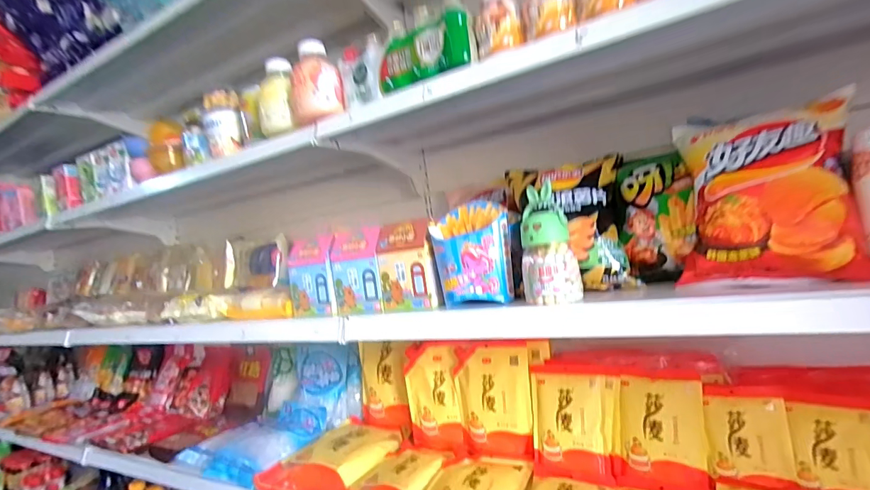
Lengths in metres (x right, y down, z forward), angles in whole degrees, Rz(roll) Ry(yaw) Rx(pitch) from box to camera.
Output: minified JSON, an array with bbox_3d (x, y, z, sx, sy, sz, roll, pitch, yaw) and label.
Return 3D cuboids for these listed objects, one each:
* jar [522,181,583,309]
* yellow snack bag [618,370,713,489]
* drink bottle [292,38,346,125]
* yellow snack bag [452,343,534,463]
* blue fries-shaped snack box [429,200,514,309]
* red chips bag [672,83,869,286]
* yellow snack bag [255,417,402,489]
[{"bbox_3d":[0.133,0.000,0.507,0.064,0.129,0.063,-8,1,13],"label":"jar"},{"bbox_3d":[0.323,0.261,0.608,0.114,0.164,0.046,-7,-20,34],"label":"yellow snack bag"},{"bbox_3d":[-0.178,-0.241,0.629,0.071,0.113,0.057,-8,1,-22],"label":"drink bottle"},{"bbox_3d":[0.100,0.262,0.728,0.134,0.177,0.050,-8,1,32],"label":"yellow snack bag"},{"bbox_3d":[0.050,0.011,0.579,0.103,0.125,0.080,-8,1,3],"label":"blue fries-shaped snack box"},{"bbox_3d":[0.349,-0.063,0.451,0.158,0.208,0.058,-6,-27,34],"label":"red chips bag"},{"bbox_3d":[-0.173,0.390,0.788,0.179,0.037,0.256,-8,1,30],"label":"yellow snack bag"}]

